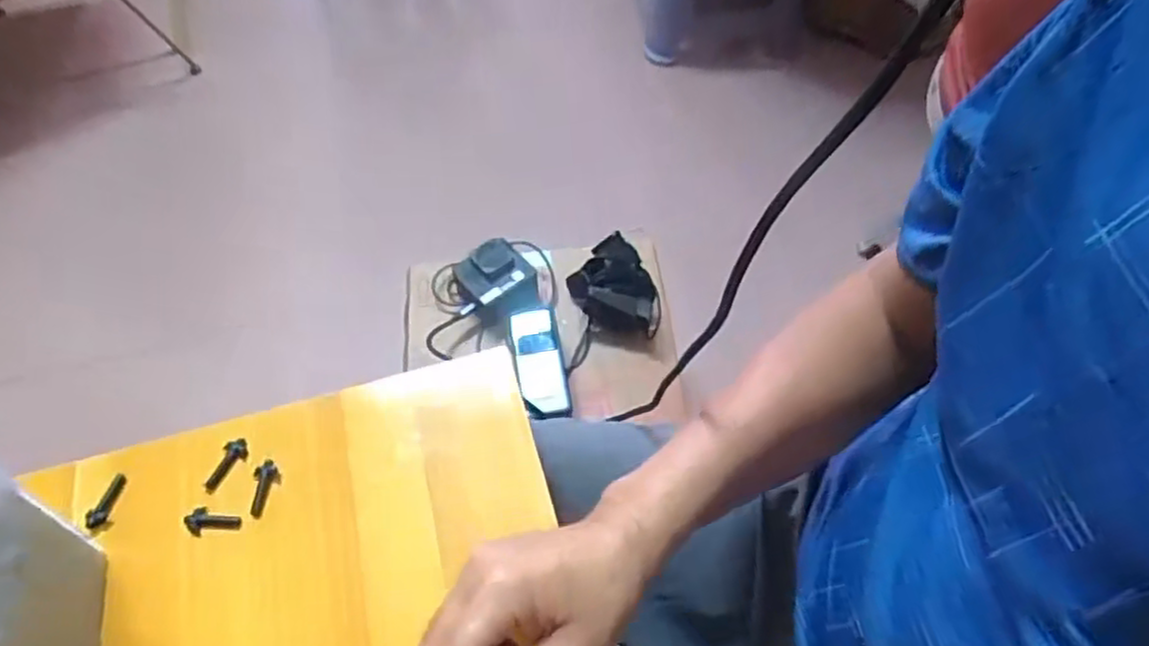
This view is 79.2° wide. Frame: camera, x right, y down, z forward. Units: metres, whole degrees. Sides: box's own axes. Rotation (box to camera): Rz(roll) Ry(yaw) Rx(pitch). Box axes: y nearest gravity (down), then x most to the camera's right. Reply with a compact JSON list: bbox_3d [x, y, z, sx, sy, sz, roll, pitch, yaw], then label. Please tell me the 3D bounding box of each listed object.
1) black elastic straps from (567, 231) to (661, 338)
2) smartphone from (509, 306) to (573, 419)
[{"bbox_3d":[0.048,-0.037,0.799,0.083,0.078,0.116,-33,63,-16],"label":"black elastic straps"},{"bbox_3d":[-0.040,0.037,0.750,0.054,0.015,0.142,0,62,-22],"label":"smartphone"}]

